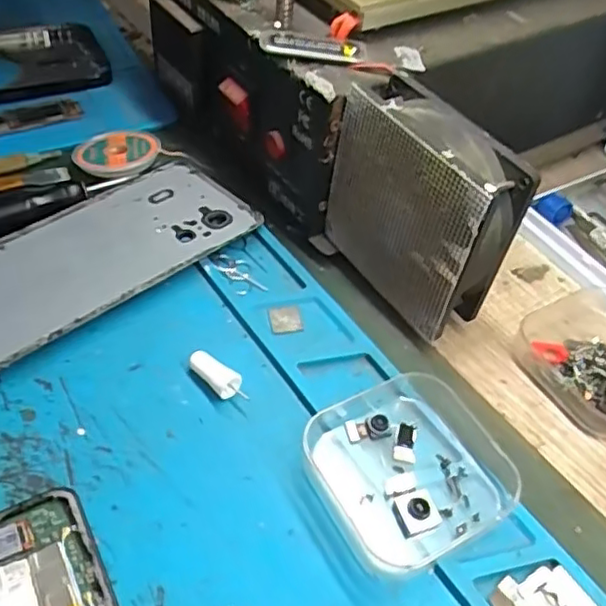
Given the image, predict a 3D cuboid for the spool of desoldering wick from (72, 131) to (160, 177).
[{"bbox_3d":[-0.099,-0.080,0.340,0.040,0.011,0.038,3,47,-3],"label":"spool of desoldering wick"}]

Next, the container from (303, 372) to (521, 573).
[{"bbox_3d":[0.042,0.058,0.232,0.066,0.019,0.060,-19,52,-21],"label":"container"}]

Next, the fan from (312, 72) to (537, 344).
[{"bbox_3d":[0.046,-0.036,0.269,0.029,0.086,0.079,-29,57,-28],"label":"fan"}]

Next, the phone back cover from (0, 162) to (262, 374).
[{"bbox_3d":[-0.101,-0.020,0.292,0.158,0.012,0.072,-32,58,-30],"label":"phone back cover"}]

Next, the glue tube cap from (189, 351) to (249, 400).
[{"bbox_3d":[-0.034,0.029,0.254,0.025,0.012,0.010,36,54,24],"label":"glue tube cap"}]

